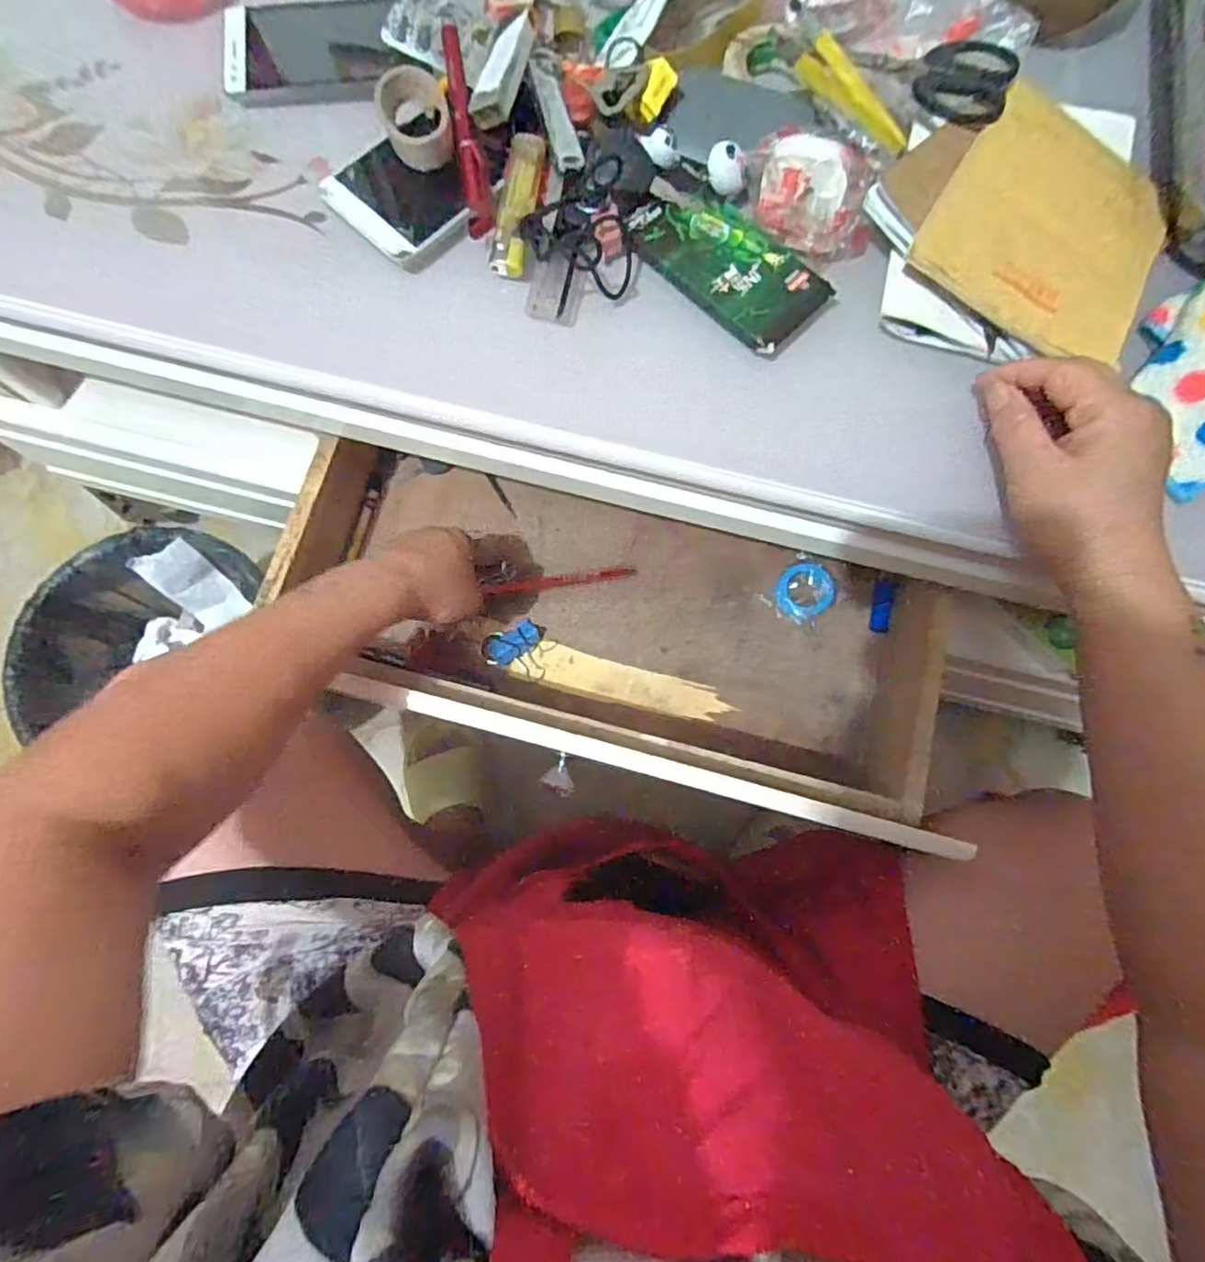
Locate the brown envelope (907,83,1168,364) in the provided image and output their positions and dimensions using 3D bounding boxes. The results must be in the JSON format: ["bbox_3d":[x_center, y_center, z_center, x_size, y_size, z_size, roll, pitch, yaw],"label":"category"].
[{"bbox_3d":[0.264,-0.239,0.360,0.125,0.008,0.184,34,71,1],"label":"brown envelope"}]

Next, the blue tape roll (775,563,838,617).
[{"bbox_3d":[0.173,-0.036,0.521,0.051,0.020,0.046,-19,78,-7],"label":"blue tape roll"}]

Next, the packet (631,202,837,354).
[{"bbox_3d":[0.075,-0.210,0.354,0.106,0.012,0.064,43,79,7],"label":"packet"}]

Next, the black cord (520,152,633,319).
[{"bbox_3d":[-0.011,-0.223,0.355,0.056,0.026,0.059,-27,79,-8],"label":"black cord"}]

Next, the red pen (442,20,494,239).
[{"bbox_3d":[-0.079,-0.291,0.359,0.015,0.016,0.124,-9,81,-1],"label":"red pen"}]

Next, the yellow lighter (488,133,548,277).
[{"bbox_3d":[-0.049,-0.248,0.359,0.020,0.013,0.082,10,77,0],"label":"yellow lighter"}]

